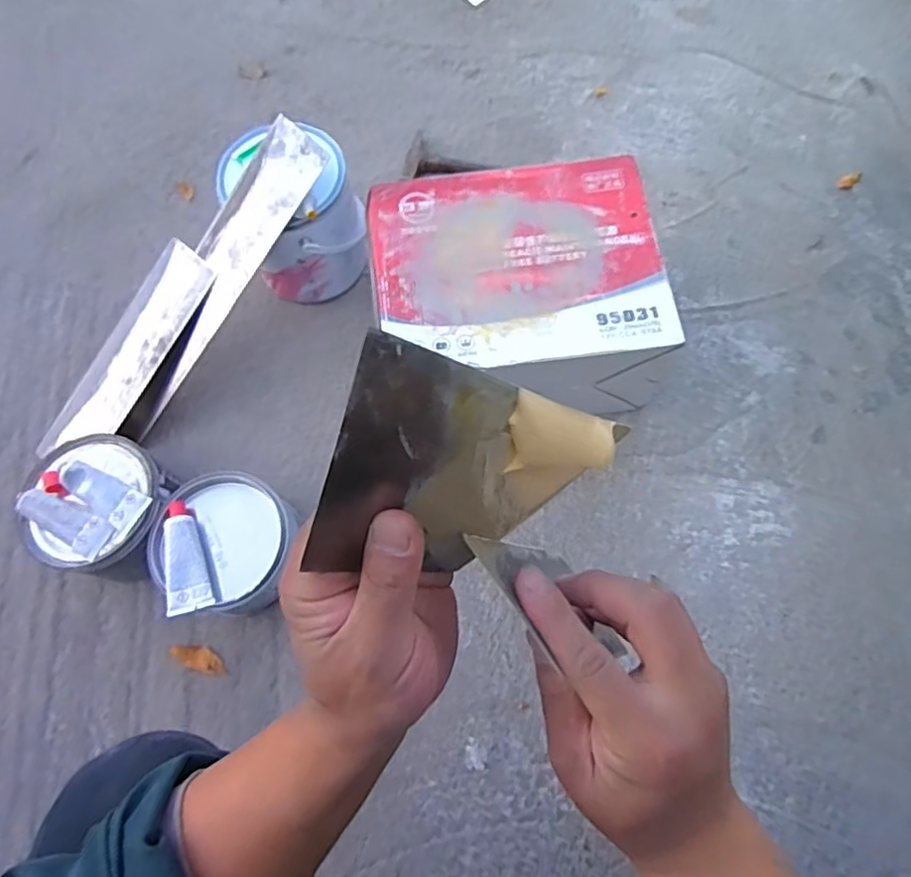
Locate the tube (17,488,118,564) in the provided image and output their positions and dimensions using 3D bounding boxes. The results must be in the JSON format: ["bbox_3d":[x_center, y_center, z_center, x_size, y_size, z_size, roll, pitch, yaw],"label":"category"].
[{"bbox_3d":[-0.420,0.088,0.676,0.104,0.016,0.042,26,75,10],"label":"tube"}]

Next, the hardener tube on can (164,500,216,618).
[{"bbox_3d":[-0.285,0.120,0.665,0.044,0.022,0.121,-14,72,-3],"label":"hardener tube on can"}]

